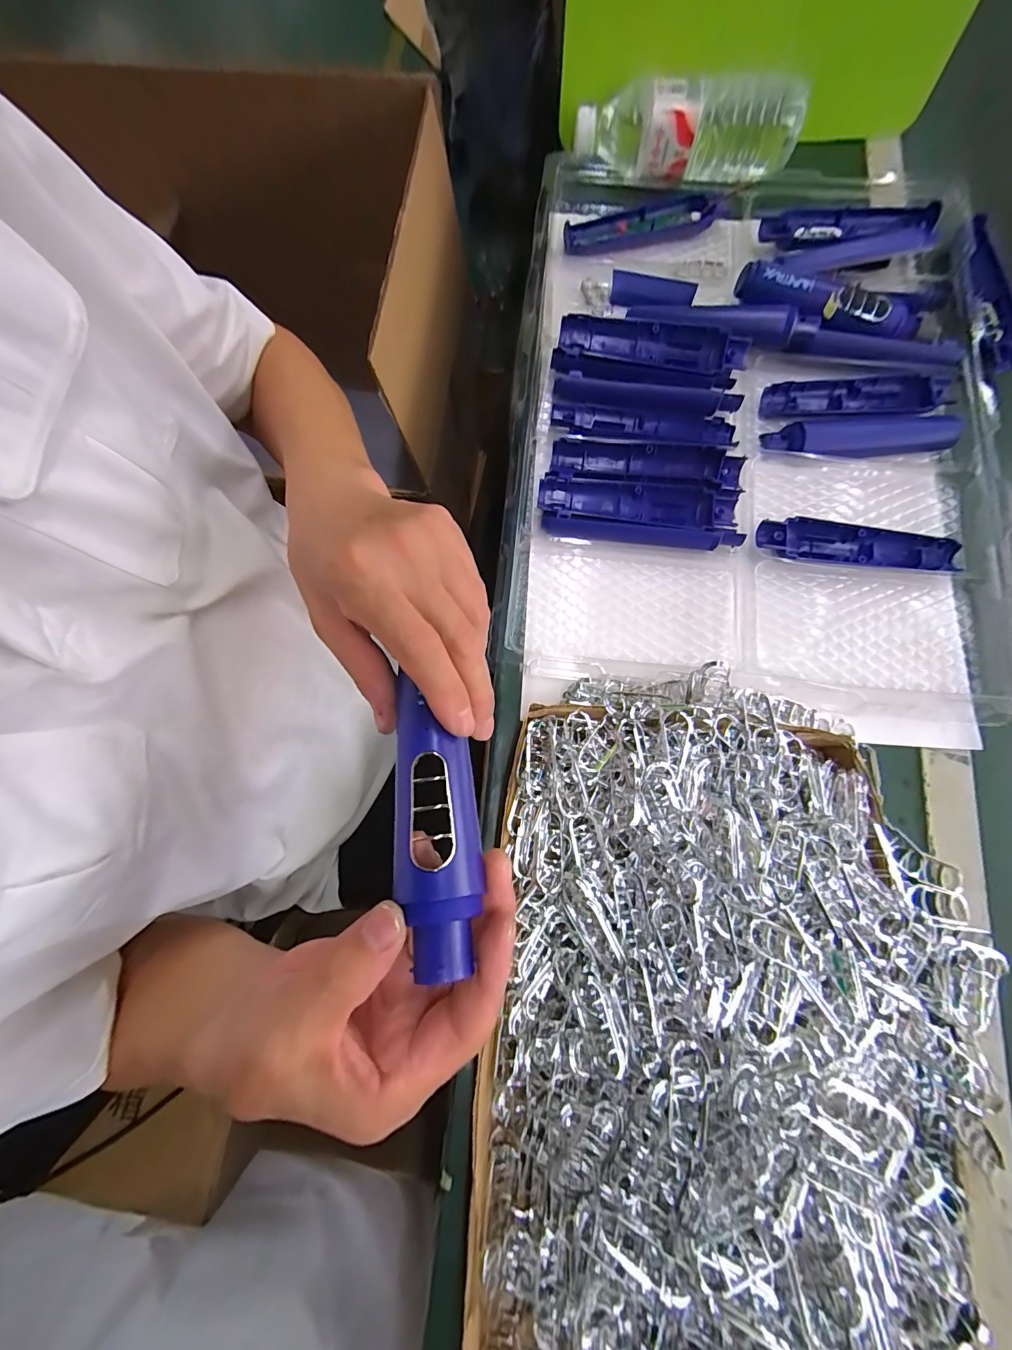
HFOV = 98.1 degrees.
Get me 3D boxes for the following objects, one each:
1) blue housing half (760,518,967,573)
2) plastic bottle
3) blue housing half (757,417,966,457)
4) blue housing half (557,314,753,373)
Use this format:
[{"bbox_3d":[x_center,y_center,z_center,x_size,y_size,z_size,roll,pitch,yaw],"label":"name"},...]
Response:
[{"bbox_3d":[0.297,-0.111,0.376,0.161,0.015,0.036,9,78,4],"label":"blue housing half"},{"bbox_3d":[0.188,-0.561,0.459,0.229,0.053,0.079,6,78,3],"label":"plastic bottle"},{"bbox_3d":[0.323,-0.218,0.399,0.166,0.014,0.035,-1,78,1],"label":"blue housing half"},{"bbox_3d":[0.133,-0.307,0.404,0.165,0.016,0.033,9,78,4],"label":"blue housing half"}]

